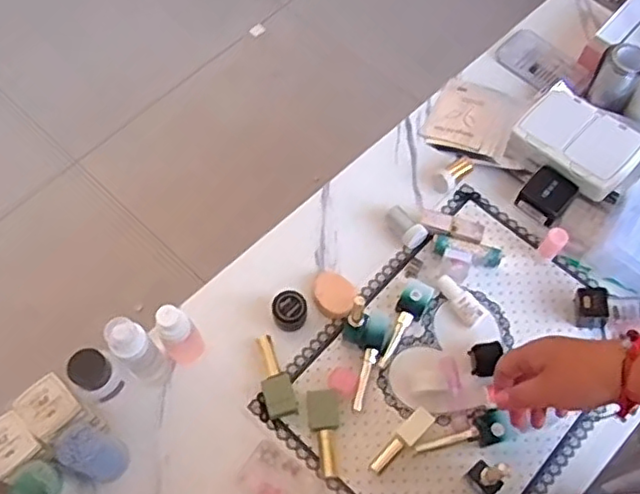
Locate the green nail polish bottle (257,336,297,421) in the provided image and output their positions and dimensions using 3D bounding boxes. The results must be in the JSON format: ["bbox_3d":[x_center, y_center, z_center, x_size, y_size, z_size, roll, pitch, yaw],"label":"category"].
[{"bbox_3d":[-0.049,0.138,0.692,0.031,0.021,0.091,-13,65,-7],"label":"green nail polish bottle"}]

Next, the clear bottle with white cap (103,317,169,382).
[{"bbox_3d":[-0.182,0.107,0.646,0.030,0.134,0.034,38,69,16],"label":"clear bottle with white cap"}]

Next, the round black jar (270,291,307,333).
[{"bbox_3d":[-0.035,0.073,0.727,0.039,0.036,0.040,0,64,-1],"label":"round black jar"}]

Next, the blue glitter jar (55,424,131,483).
[{"bbox_3d":[-0.221,0.201,0.629,0.041,0.095,0.041,0,64,-1],"label":"blue glitter jar"}]

